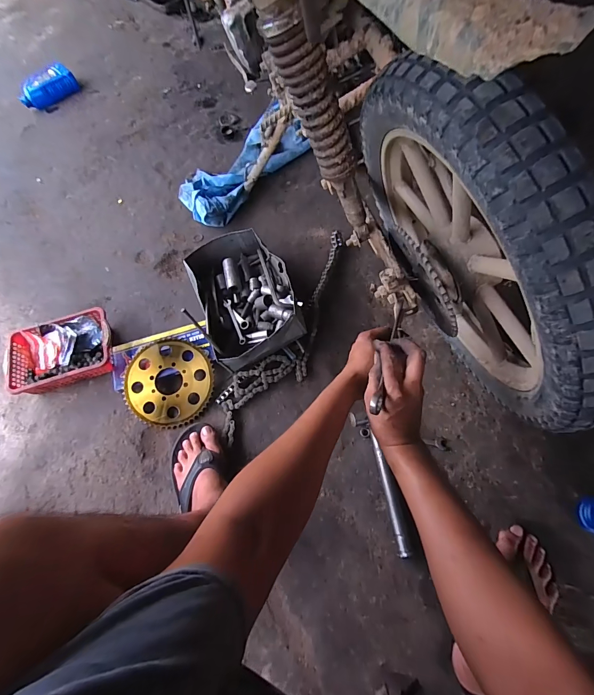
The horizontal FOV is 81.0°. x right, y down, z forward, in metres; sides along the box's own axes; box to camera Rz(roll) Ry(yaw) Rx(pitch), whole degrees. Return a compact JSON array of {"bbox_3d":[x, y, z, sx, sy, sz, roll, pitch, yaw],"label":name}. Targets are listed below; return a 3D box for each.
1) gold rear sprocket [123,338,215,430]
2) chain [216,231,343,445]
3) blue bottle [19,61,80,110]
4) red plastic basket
[{"bbox_3d":[-0.294,0.080,0.800,0.199,0.011,0.199,0,76,1],"label":"gold rear sprocket"},{"bbox_3d":[0.004,-0.038,0.840,0.136,0.030,0.582,29,70,15],"label":"chain"},{"bbox_3d":[-0.922,-0.962,1.291,0.210,0.074,0.100,-43,71,-15],"label":"blue bottle"},{"bbox_3d":[-0.552,0.013,0.830,0.236,0.064,0.162,-21,66,-7],"label":"red plastic basket"}]

